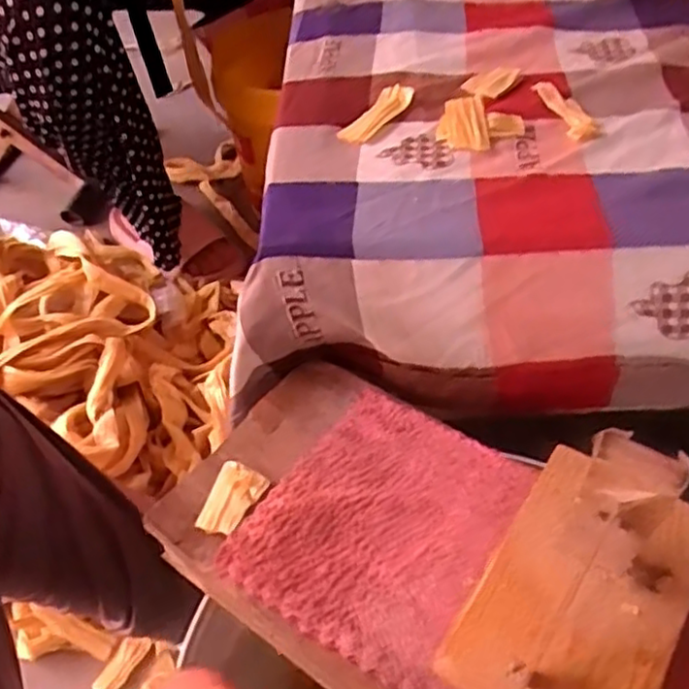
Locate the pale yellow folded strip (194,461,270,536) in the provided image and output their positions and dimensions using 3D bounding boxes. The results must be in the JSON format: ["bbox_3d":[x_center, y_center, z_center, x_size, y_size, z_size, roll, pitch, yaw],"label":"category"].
[{"bbox_3d":[-0.067,0.090,0.408,0.030,0.004,0.045,20,53,20],"label":"pale yellow folded strip"}]

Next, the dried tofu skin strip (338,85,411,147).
[{"bbox_3d":[0.023,-0.171,0.515,0.025,0.007,0.070,28,56,26],"label":"dried tofu skin strip"}]

